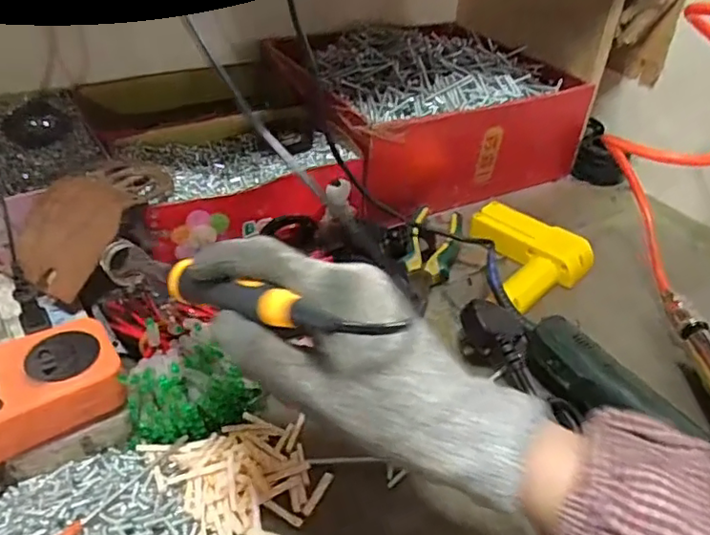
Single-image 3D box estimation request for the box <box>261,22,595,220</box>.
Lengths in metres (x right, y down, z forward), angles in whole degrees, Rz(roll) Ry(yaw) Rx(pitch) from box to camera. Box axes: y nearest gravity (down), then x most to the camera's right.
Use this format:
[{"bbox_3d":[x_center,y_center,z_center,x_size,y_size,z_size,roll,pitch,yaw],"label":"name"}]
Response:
[{"bbox_3d":[0.081,-0.186,0.709,0.311,0.120,0.254,-17,44,-25],"label":"box"}]

